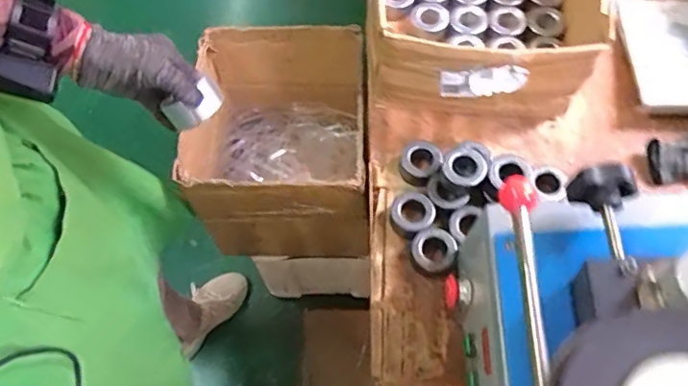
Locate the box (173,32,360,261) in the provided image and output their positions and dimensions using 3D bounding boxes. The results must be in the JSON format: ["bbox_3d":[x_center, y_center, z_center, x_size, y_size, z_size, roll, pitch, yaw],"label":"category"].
[{"bbox_3d":[-0.112,-0.081,1.009,0.288,0.293,0.308,0,64,2],"label":"box"}]

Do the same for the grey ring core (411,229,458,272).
[{"bbox_3d":[0.124,0.084,0.758,0.059,0.039,0.057,-1,64,2],"label":"grey ring core"}]

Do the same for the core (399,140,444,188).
[{"bbox_3d":[0.114,-0.046,0.818,0.064,0.040,0.068,25,68,13],"label":"core"}]

